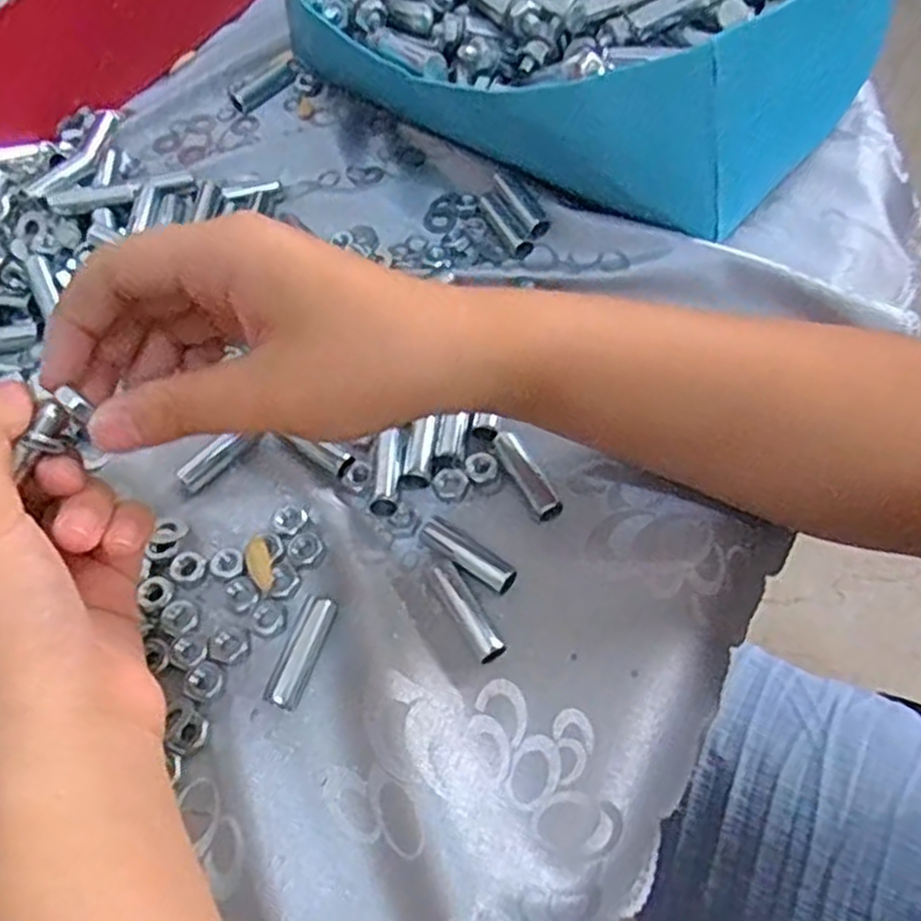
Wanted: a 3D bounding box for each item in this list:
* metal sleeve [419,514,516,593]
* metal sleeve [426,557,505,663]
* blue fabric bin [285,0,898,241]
[{"bbox_3d":[0.002,0.035,0.298,0.041,0.008,0.013,36,68,22],"label":"metal sleeve"},{"bbox_3d":[0.001,0.052,0.286,0.011,0.008,0.044,-30,62,-13],"label":"metal sleeve"},{"bbox_3d":[0.070,-0.256,0.419,0.274,0.095,0.268,-2,59,3],"label":"blue fabric bin"}]

